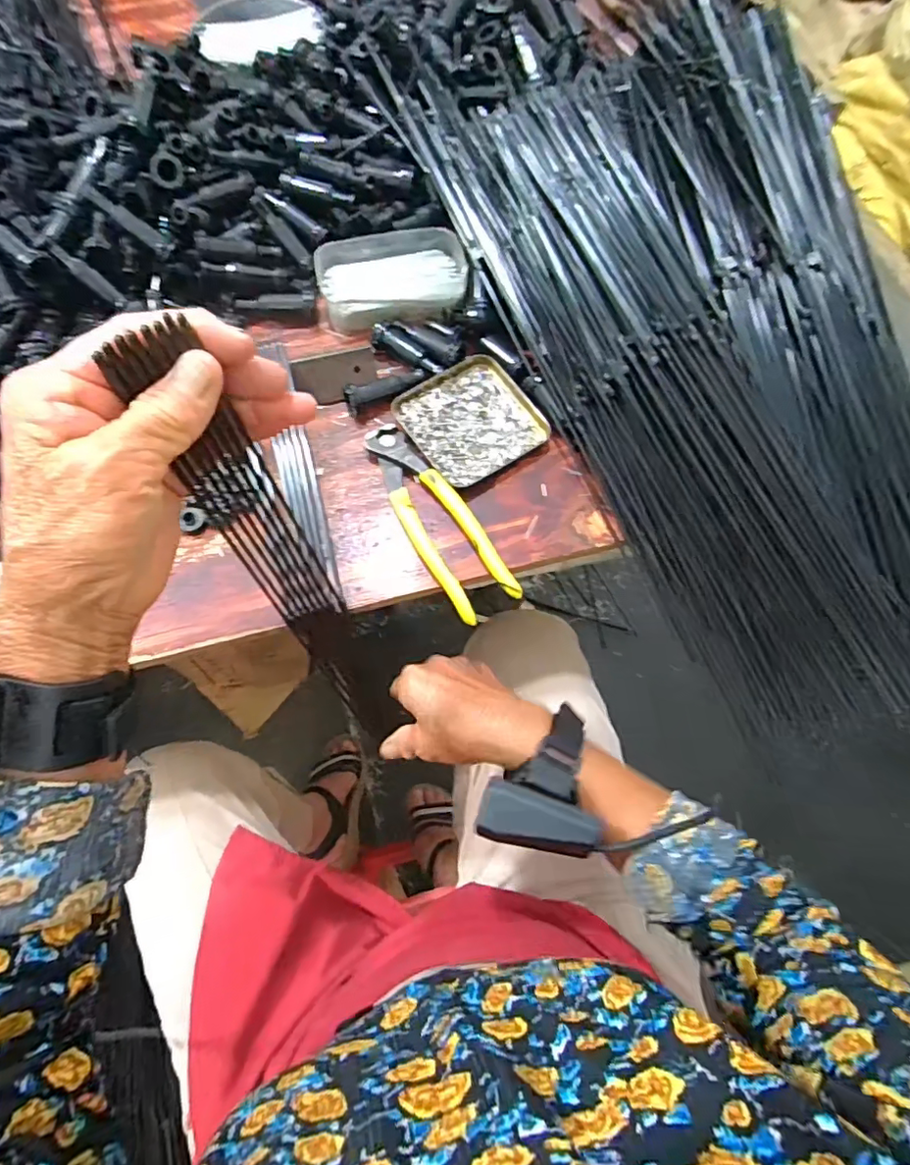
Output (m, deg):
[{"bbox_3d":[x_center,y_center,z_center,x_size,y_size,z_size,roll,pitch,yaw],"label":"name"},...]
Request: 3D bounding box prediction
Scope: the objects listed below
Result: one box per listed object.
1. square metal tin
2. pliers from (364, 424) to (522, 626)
[{"bbox_3d":[0.011,-0.131,0.452,0.097,0.011,0.099,-34,76,-11],"label":"square metal tin"},{"bbox_3d":[-0.016,-0.048,0.418,0.051,0.014,0.166,-30,76,-10],"label":"pliers"}]

